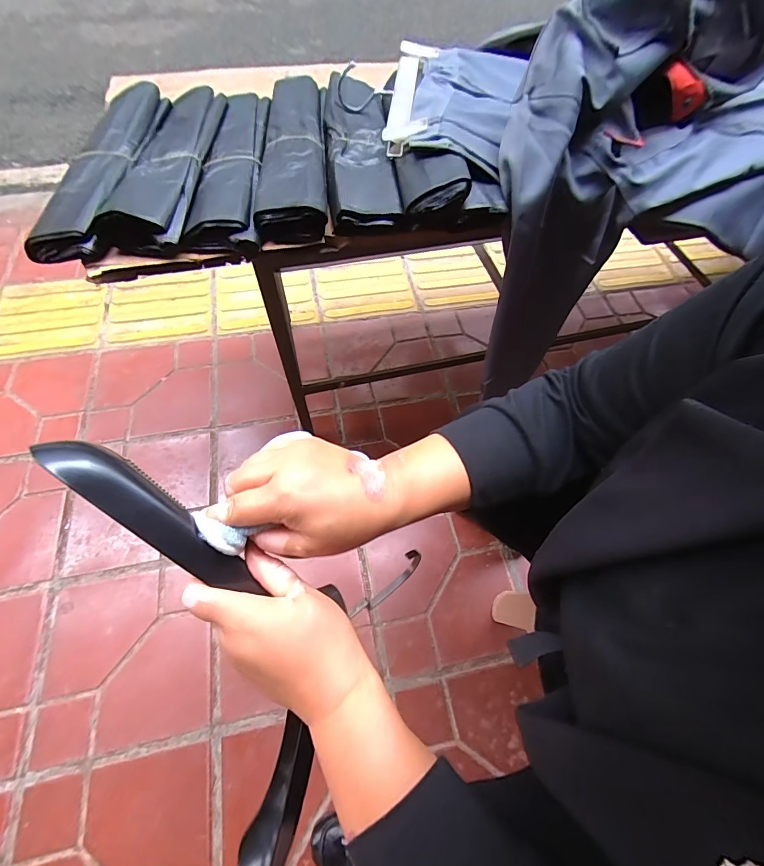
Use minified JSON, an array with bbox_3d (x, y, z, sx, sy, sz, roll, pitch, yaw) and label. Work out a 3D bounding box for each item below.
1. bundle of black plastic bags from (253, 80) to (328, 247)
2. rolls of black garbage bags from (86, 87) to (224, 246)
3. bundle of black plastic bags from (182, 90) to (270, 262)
[{"bbox_3d":[-0.120,-0.400,0.533,0.093,0.039,0.353,-3,61,-3],"label":"bundle of black plastic bags"},{"bbox_3d":[-0.282,-0.370,0.509,0.090,0.034,0.335,1,63,-3],"label":"rolls of black garbage bags"},{"bbox_3d":[-0.202,-0.383,0.530,0.078,0.029,0.358,-2,63,-5],"label":"bundle of black plastic bags"}]

